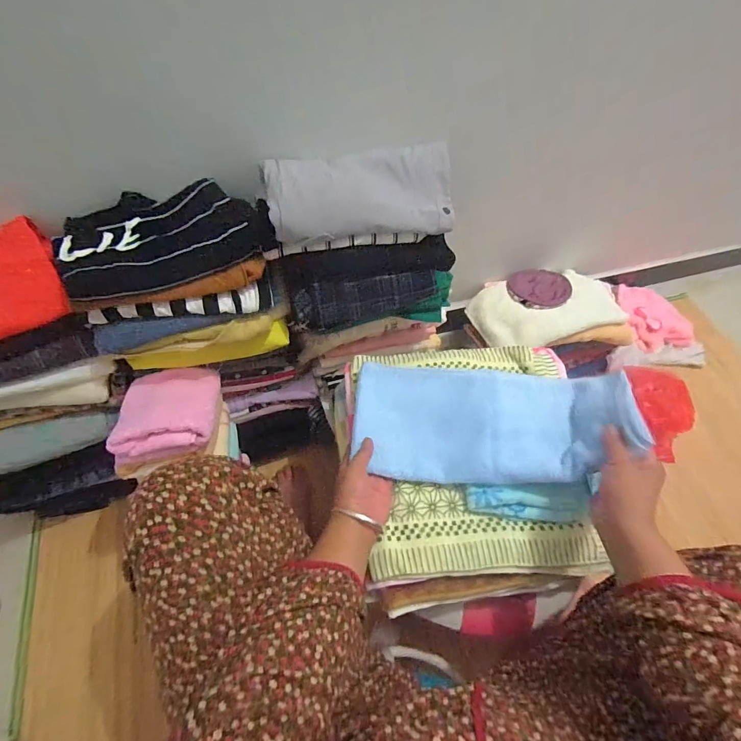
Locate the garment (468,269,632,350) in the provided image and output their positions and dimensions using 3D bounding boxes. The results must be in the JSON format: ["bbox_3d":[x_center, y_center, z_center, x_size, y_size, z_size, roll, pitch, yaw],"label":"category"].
[{"bbox_3d":[0.407,-0.157,0.904,0.334,0.061,0.205,-13,62,-11],"label":"garment"}]

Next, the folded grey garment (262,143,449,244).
[{"bbox_3d":[-0.010,-0.247,0.536,0.259,0.075,0.121,-14,62,-11],"label":"folded grey garment"}]

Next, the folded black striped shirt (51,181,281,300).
[{"bbox_3d":[-0.269,-0.177,0.509,0.253,0.058,0.115,-20,64,-14],"label":"folded black striped shirt"}]

